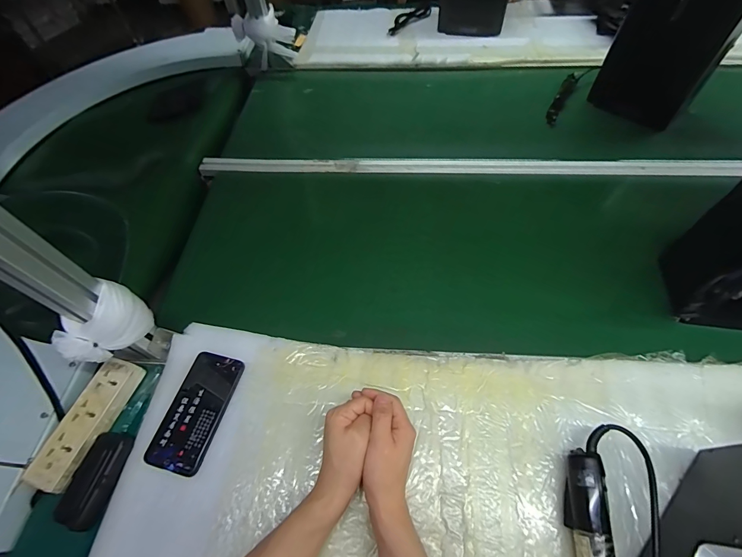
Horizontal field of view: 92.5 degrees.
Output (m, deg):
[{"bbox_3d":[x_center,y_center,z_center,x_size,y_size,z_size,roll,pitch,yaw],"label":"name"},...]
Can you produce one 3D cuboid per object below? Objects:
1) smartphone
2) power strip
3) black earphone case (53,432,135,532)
[{"bbox_3d":[-0.245,0.183,0.498,0.077,0.006,0.154,12,59,9],"label":"smartphone"},{"bbox_3d":[-0.393,0.198,0.496,0.054,0.026,0.169,12,59,11],"label":"power strip"},{"bbox_3d":[-0.358,0.257,0.459,0.056,0.020,0.108,8,58,8],"label":"black earphone case"}]

